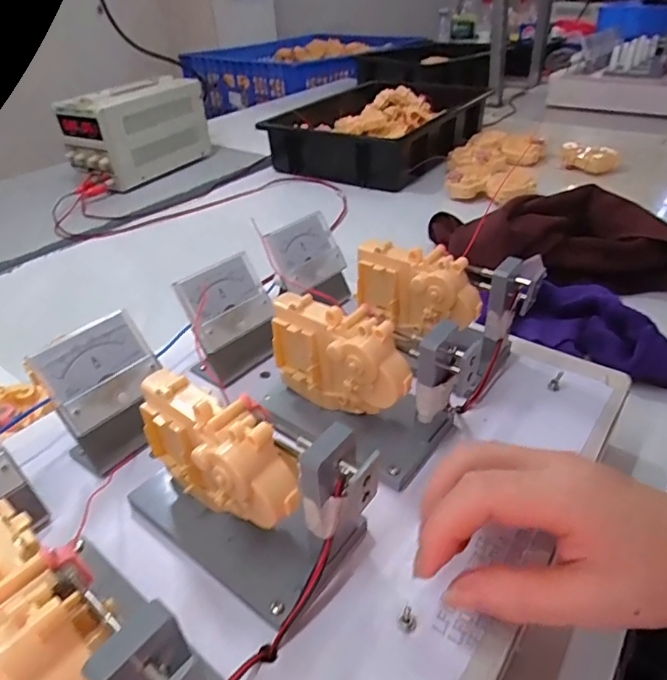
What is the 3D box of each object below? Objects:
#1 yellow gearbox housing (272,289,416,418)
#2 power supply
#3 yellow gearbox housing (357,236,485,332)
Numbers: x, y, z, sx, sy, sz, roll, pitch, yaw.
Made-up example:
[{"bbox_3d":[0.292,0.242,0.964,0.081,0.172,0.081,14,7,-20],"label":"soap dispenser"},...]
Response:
[{"bbox_3d":[0.004,0.013,0.318,0.034,0.072,0.094,-30,46,-34],"label":"yellow gearbox housing"},{"bbox_3d":[-0.381,-0.415,0.997,0.119,0.151,0.266,15,39,22],"label":"power supply"},{"bbox_3d":[0.061,-0.036,0.375,0.098,0.061,0.032,27,44,31],"label":"yellow gearbox housing"}]

